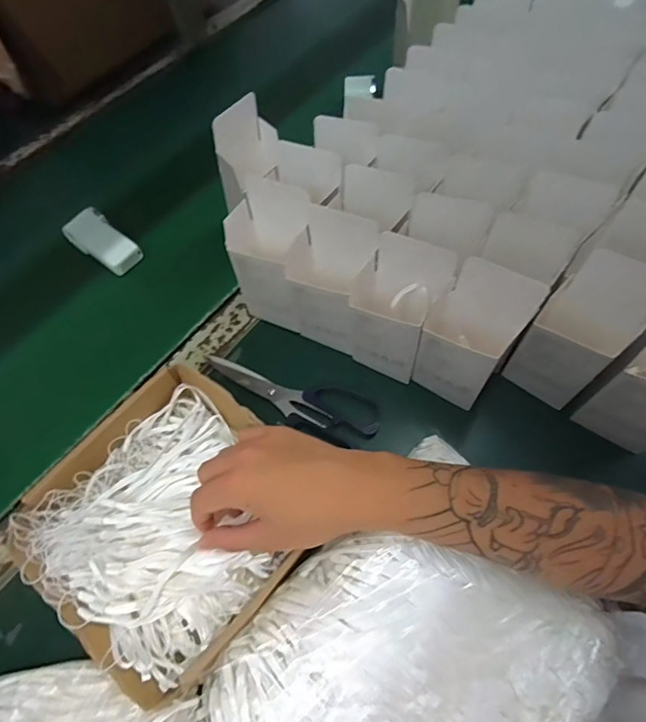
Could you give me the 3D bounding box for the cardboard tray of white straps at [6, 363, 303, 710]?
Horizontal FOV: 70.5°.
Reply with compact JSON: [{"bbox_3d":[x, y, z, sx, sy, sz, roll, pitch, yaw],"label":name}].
[{"bbox_3d":[-0.121,0.126,0.372,0.196,0.041,0.197,35,68,18],"label":"cardboard tray of white straps"}]

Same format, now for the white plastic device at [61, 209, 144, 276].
[{"bbox_3d":[-0.261,-0.143,0.545,0.089,0.016,0.047,38,68,2],"label":"white plastic device"}]

